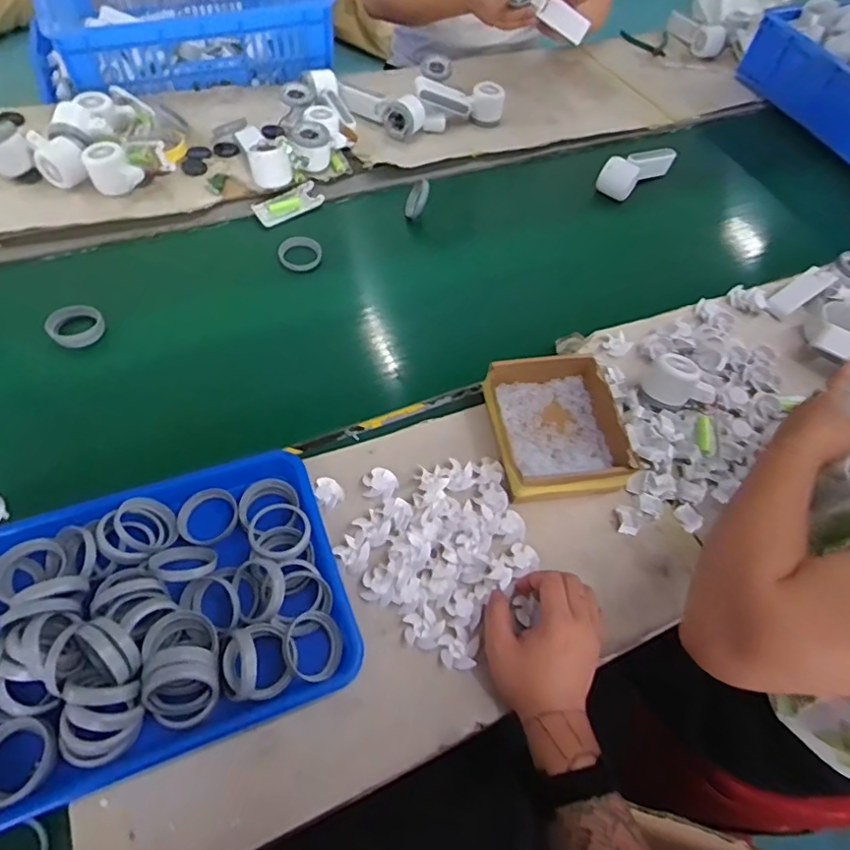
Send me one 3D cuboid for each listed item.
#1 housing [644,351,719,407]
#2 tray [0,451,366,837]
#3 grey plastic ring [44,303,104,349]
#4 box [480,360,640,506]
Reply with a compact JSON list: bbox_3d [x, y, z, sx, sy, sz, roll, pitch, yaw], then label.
[{"bbox_3d":[0.327,-0.053,0.706,0.085,0.041,0.050,33,60,14],"label":"housing"},{"bbox_3d":[-0.255,0.168,0.514,0.344,0.055,0.257,-18,61,-16],"label":"tray"},{"bbox_3d":[-0.437,-0.124,0.695,0.066,0.024,0.055,27,59,11],"label":"grey plastic ring"},{"bbox_3d":[0.158,-0.001,0.678,0.148,0.043,0.173,-6,59,-10],"label":"box"}]

